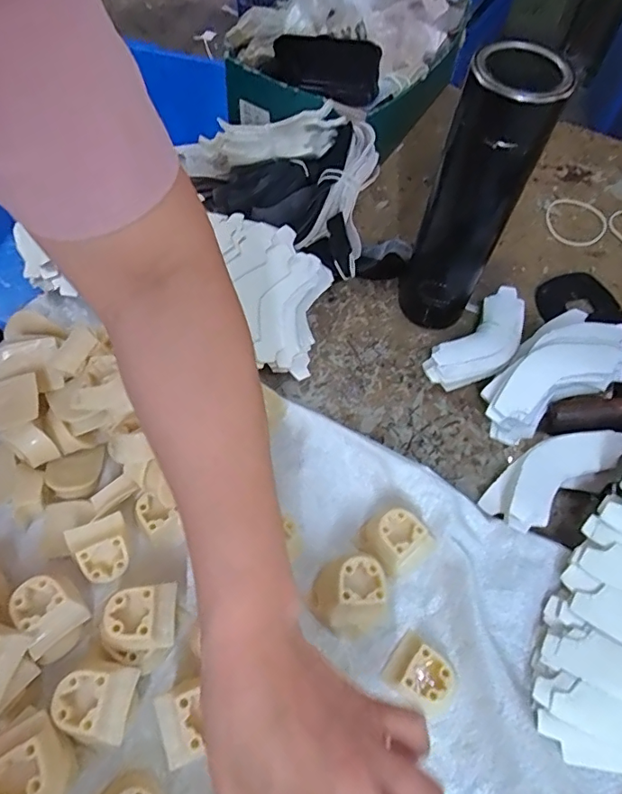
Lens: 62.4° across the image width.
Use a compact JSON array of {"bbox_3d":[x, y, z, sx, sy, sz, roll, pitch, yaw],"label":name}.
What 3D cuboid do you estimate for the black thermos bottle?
[{"bbox_3d":[0.121,-0.145,0.405,0.064,0.226,0.056,26,62,12],"label":"black thermos bottle"}]

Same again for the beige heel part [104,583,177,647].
[{"bbox_3d":[-0.106,0.136,0.321,0.039,0.017,0.036,-1,60,-3],"label":"beige heel part"}]

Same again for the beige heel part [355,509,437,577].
[{"bbox_3d":[0.061,0.103,0.372,0.044,0.025,0.044,-36,67,-20],"label":"beige heel part"}]

